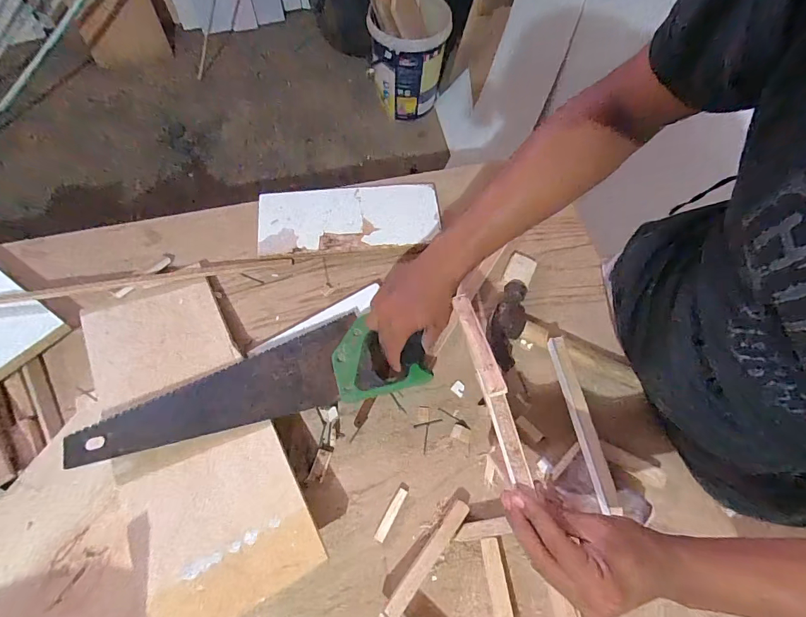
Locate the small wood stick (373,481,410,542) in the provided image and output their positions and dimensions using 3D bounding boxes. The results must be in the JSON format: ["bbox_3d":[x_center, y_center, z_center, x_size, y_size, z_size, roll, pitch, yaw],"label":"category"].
[{"bbox_3d":[-0.013,0.248,0.499,0.014,0.006,0.069,28,68,9],"label":"small wood stick"}]

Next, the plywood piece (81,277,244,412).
[{"bbox_3d":[-0.327,0.042,0.551,0.180,0.017,0.150,-20,69,-12],"label":"plywood piece"}]

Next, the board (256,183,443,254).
[{"bbox_3d":[-0.085,-0.149,0.658,0.283,0.011,0.119,-5,66,-5],"label":"board"}]

